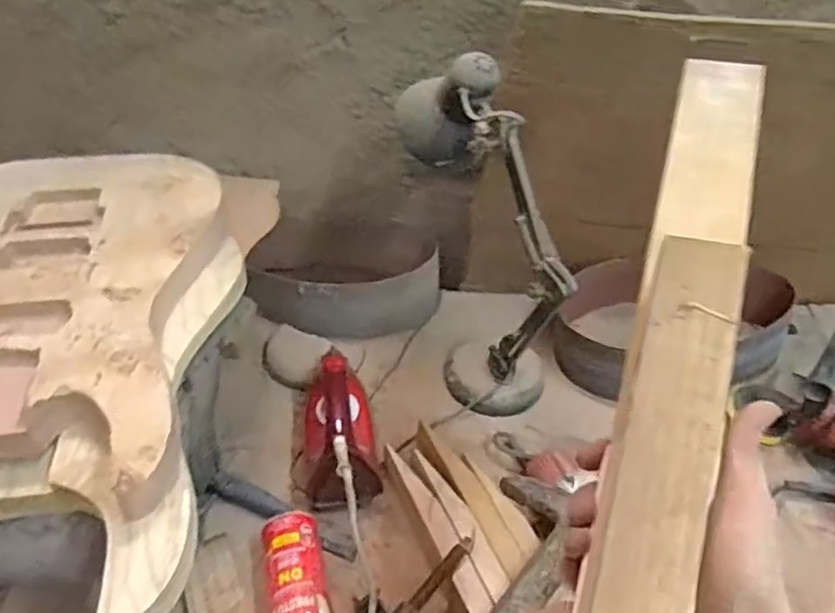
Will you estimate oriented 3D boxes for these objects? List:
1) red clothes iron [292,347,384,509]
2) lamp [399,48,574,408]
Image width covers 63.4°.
[{"bbox_3d":[-0.102,0.162,0.847,0.101,0.117,0.214,-10,46,-11],"label":"red clothes iron"},{"bbox_3d":[0.091,-0.078,0.878,0.122,0.451,0.280,-20,48,-20],"label":"lamp"}]

